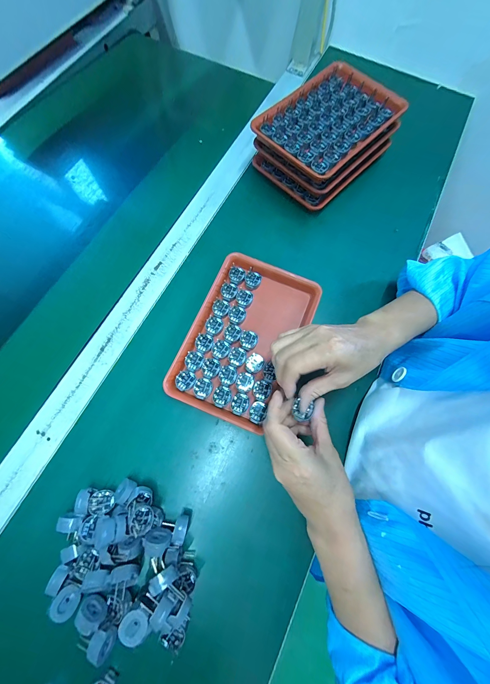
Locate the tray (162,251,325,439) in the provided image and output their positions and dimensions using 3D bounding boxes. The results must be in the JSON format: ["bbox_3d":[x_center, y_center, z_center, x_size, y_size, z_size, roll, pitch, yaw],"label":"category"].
[{"bbox_3d":[0.001,-0.008,0.377,0.151,0.028,0.234,23,74,6],"label":"tray"}]

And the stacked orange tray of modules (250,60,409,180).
[{"bbox_3d":[0.136,-0.362,0.411,0.217,0.026,0.150,-43,79,-12],"label":"stacked orange tray of modules"}]

